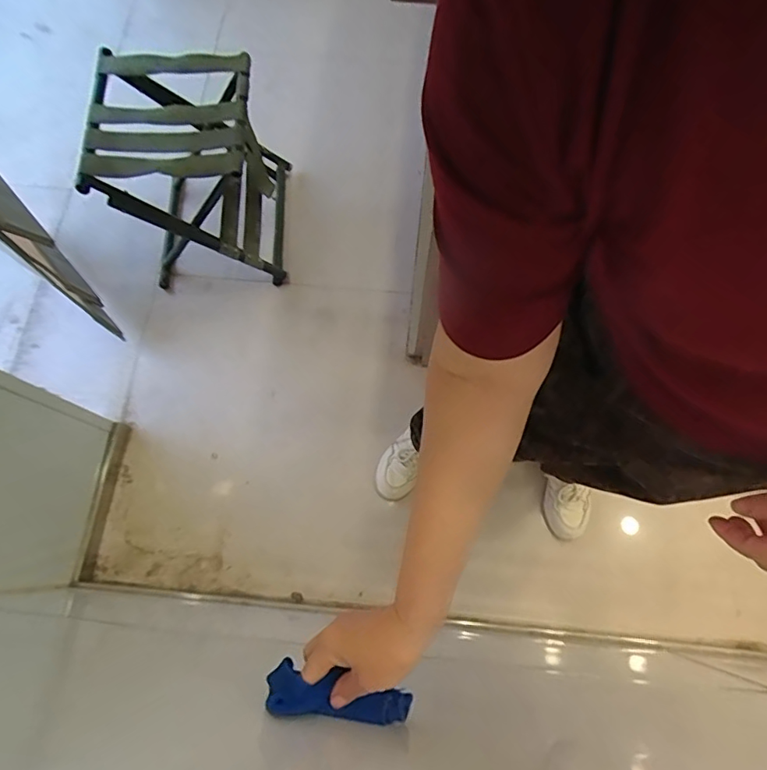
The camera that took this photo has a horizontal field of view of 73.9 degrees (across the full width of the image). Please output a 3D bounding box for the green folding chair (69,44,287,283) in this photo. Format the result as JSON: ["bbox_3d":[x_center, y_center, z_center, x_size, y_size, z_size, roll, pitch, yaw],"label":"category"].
[{"bbox_3d":[-0.420,-0.488,1.180,0.337,0.476,0.352,2,72,0],"label":"green folding chair"}]

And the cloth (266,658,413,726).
[{"bbox_3d":[-0.036,0.261,0.427,0.120,0.025,0.038,12,72,-4],"label":"cloth"}]

